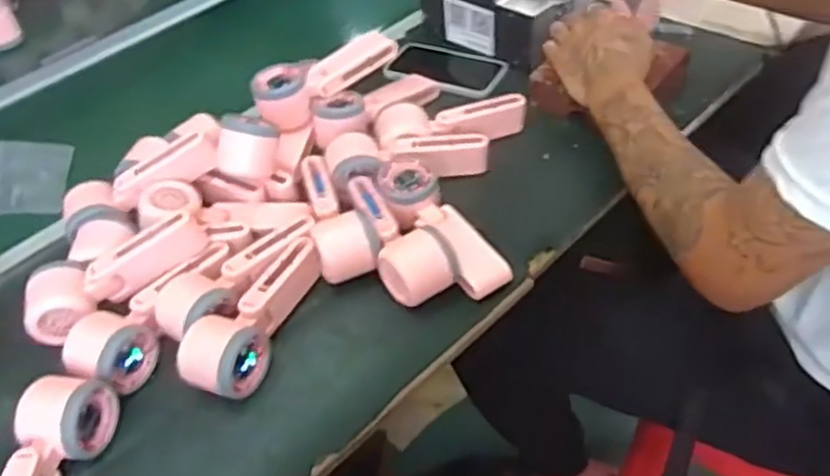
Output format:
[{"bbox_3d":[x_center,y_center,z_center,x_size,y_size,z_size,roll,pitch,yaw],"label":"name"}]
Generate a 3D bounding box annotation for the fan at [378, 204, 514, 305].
[{"bbox_3d":[0.019,0.014,0.702,0.109,0.048,0.115,-26,45,-19],"label":"fan"}]

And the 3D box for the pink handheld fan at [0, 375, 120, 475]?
[{"bbox_3d":[-0.285,0.181,0.563,0.054,0.055,0.169,5,44,14],"label":"pink handheld fan"}]

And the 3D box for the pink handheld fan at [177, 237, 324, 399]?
[{"bbox_3d":[-0.139,0.067,0.668,0.061,0.047,0.171,11,45,20],"label":"pink handheld fan"}]

